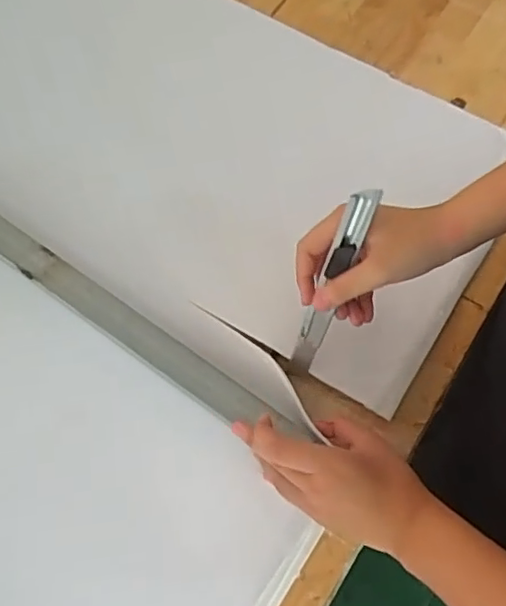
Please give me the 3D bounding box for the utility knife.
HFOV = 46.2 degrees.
[{"bbox_3d":[0.059,-0.012,0.448,0.020,0.164,0.019,25,38,11],"label":"utility knife"}]

